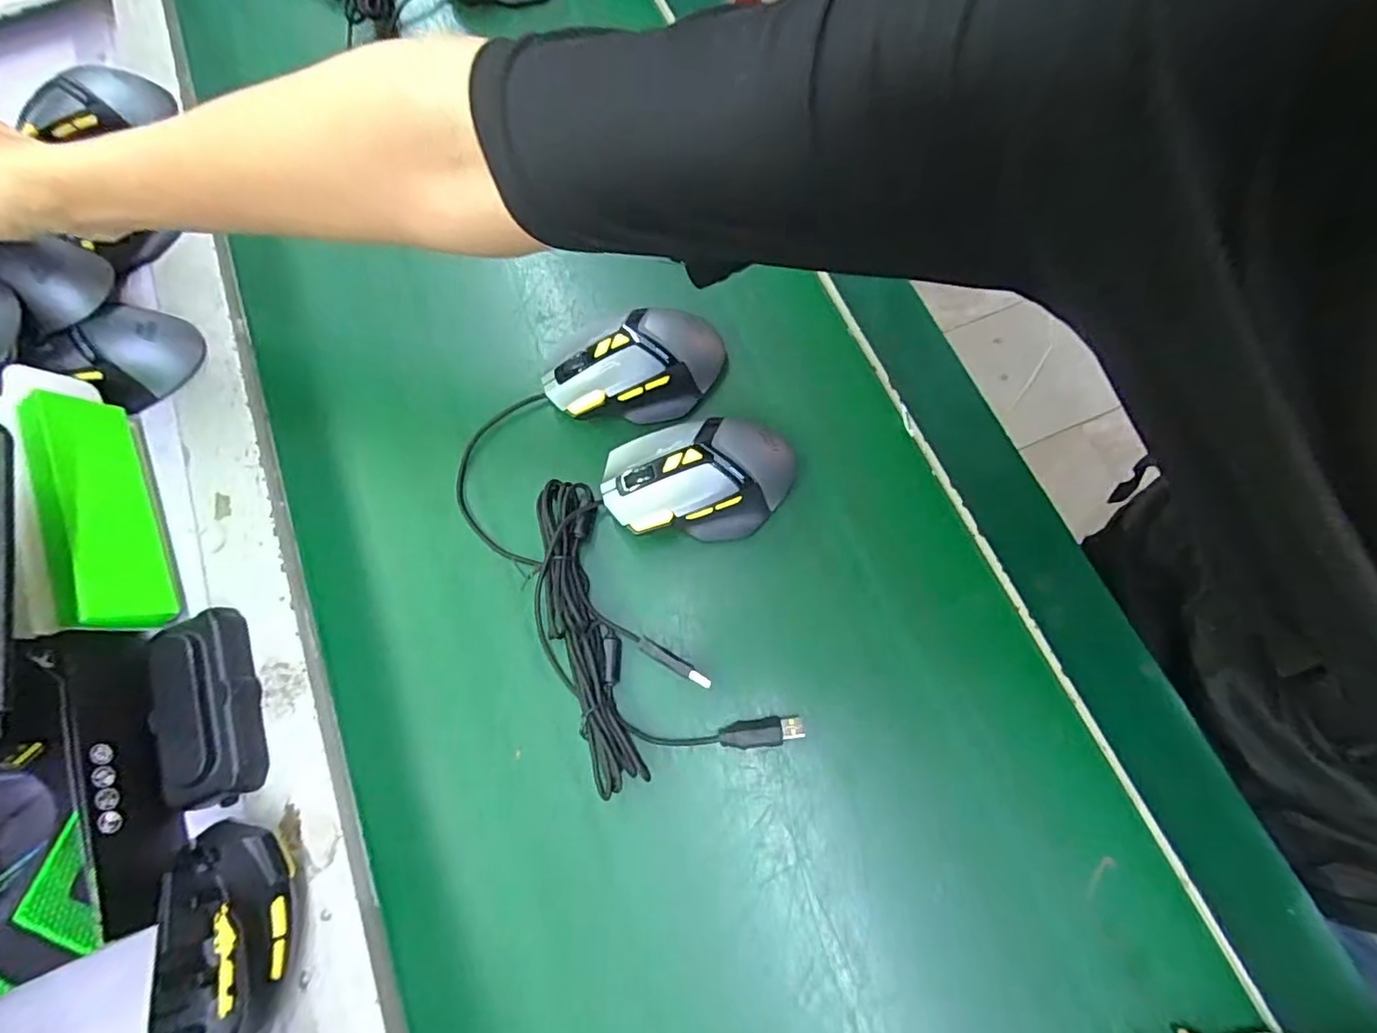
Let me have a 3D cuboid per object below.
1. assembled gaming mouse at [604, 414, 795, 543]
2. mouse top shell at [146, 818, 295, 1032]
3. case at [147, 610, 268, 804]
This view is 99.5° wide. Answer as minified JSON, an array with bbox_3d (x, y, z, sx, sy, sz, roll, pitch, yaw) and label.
[{"bbox_3d":[0.009,-0.020,0.360,0.121,0.047,0.069,-15,74,-2],"label":"assembled gaming mouse"},{"bbox_3d":[-0.232,0.218,0.289,0.073,0.048,0.118,-13,74,-2],"label":"mouse top shell"},{"bbox_3d":[-0.277,0.108,0.335,0.045,0.021,0.106,-23,72,-3],"label":"case"}]

